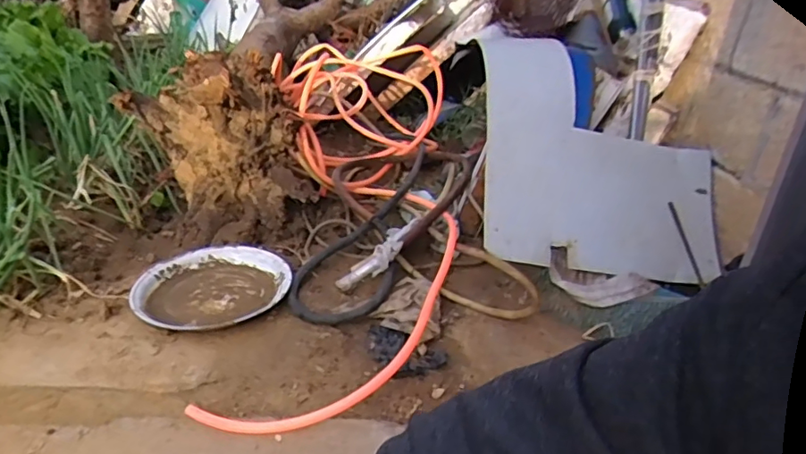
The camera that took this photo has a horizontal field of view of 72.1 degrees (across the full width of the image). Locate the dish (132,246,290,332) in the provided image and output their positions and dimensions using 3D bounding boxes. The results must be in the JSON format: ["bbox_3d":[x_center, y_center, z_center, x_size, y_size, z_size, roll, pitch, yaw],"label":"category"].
[{"bbox_3d":[-0.445,0.148,1.308,0.350,0.068,0.311,1,25,-12],"label":"dish"}]

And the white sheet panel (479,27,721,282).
[{"bbox_3d":[0.475,-0.175,1.332,0.564,0.572,0.067,8,-11,-13],"label":"white sheet panel"}]

